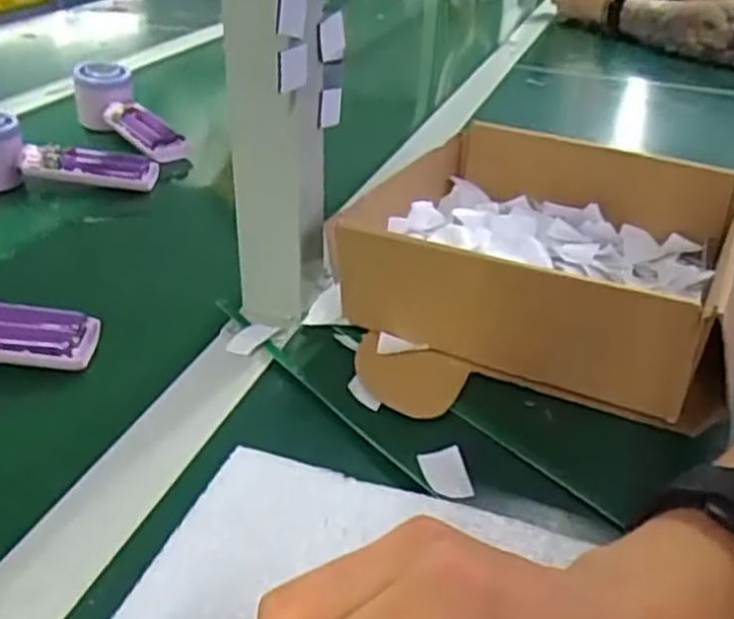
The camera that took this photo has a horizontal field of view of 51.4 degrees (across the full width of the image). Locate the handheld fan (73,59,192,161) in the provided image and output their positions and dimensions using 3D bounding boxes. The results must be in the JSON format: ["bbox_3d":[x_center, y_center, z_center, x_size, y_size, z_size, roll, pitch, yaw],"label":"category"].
[{"bbox_3d":[-0.227,-0.184,0.742,0.153,0.055,0.044,39,46,24],"label":"handheld fan"}]

